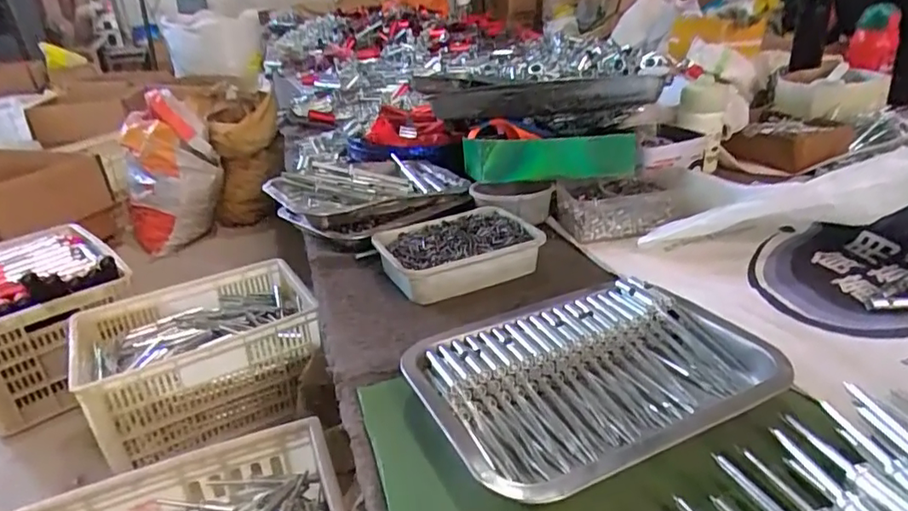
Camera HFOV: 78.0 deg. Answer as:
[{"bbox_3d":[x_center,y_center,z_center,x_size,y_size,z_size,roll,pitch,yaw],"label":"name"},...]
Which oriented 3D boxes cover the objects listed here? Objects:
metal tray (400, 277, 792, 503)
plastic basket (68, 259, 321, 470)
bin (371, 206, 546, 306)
[{"bbox_3d":[0.105,0.094,0.439,0.258,0.034,0.188,-16,28,-22],"label":"metal tray"},{"bbox_3d":[-0.537,0.216,1.242,0.462,0.216,0.308,-18,29,-26],"label":"plastic basket"},{"bbox_3d":[0.004,-0.006,0.660,0.182,0.048,0.128,-17,29,-23],"label":"bin"}]

